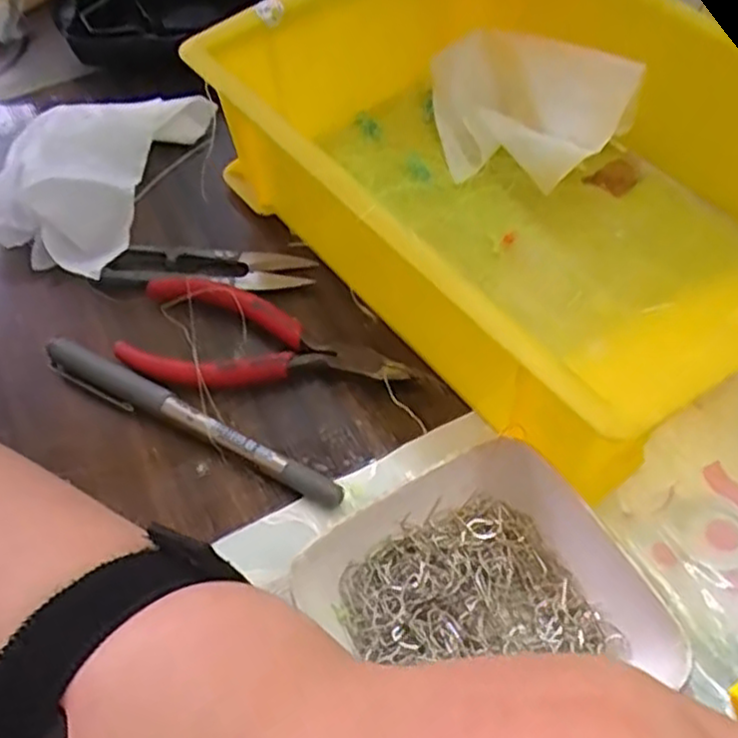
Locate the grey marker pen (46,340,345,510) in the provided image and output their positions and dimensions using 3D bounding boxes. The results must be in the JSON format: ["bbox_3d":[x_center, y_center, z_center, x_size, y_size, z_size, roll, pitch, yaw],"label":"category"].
[{"bbox_3d":[-0.071,0.020,0.290,0.138,0.011,0.013,24,62,17],"label":"grey marker pen"}]

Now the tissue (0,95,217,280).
[{"bbox_3d":[-0.121,-0.099,0.354,0.099,0.040,0.124,26,62,18],"label":"tissue"}]

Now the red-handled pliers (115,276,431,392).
[{"bbox_3d":[-0.040,-0.010,0.306,0.121,0.013,0.049,8,58,8],"label":"red-handled pliers"}]

